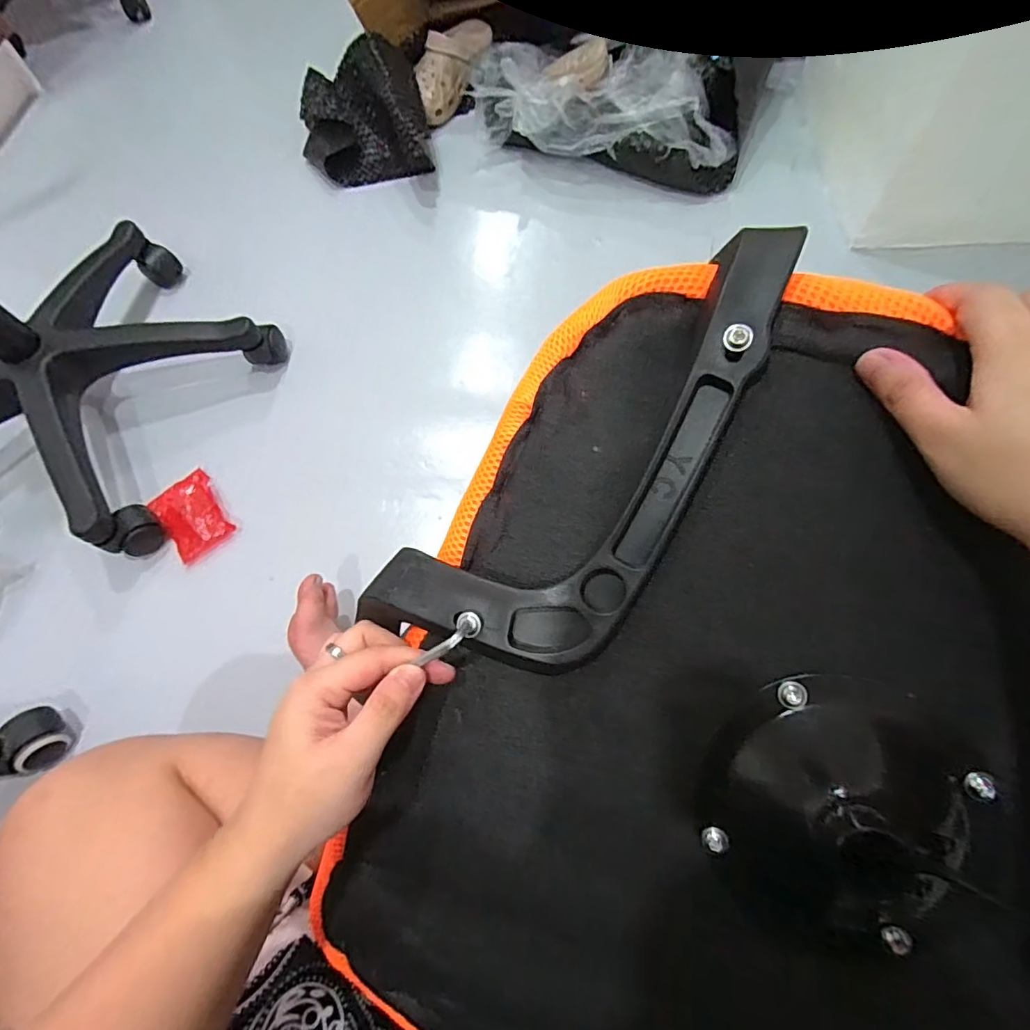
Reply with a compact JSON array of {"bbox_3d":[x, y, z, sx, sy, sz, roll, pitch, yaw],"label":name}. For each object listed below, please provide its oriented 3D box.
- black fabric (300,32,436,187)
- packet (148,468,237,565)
[{"bbox_3d":[-0.262,-0.695,0.909,0.207,0.118,0.208,-9,65,-1],"label":"black fabric"},{"bbox_3d":[-0.397,-0.003,0.650,0.069,0.023,0.111,-38,68,-14],"label":"packet"}]

